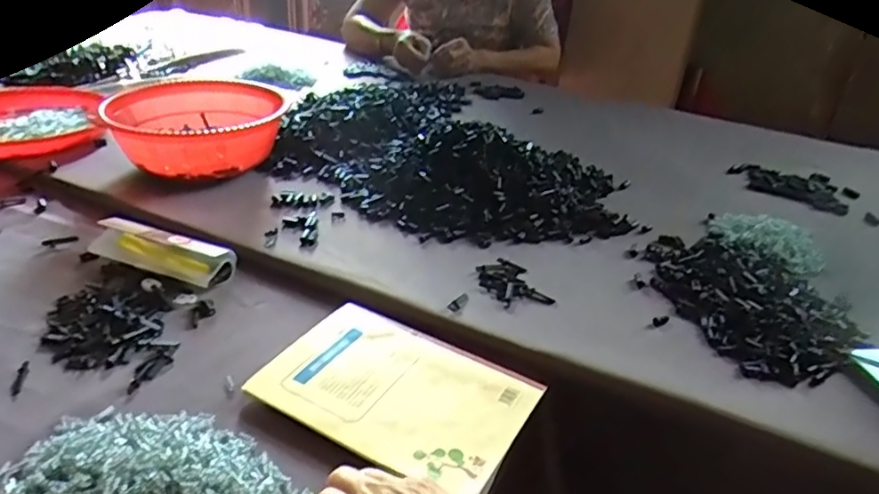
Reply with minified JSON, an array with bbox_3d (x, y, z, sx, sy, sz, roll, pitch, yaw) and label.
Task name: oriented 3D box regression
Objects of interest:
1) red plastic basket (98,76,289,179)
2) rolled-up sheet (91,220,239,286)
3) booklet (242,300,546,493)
[{"bbox_3d":[-0.330,-0.152,0.831,0.217,0.088,0.190,-3,32,-11],"label":"red plastic basket"},{"bbox_3d":[-0.293,0.003,0.636,0.156,0.030,0.043,14,33,15],"label":"rolled-up sheet"},{"bbox_3d":[-0.034,0.112,0.499,0.208,0.007,0.144,20,35,25],"label":"booklet"}]

